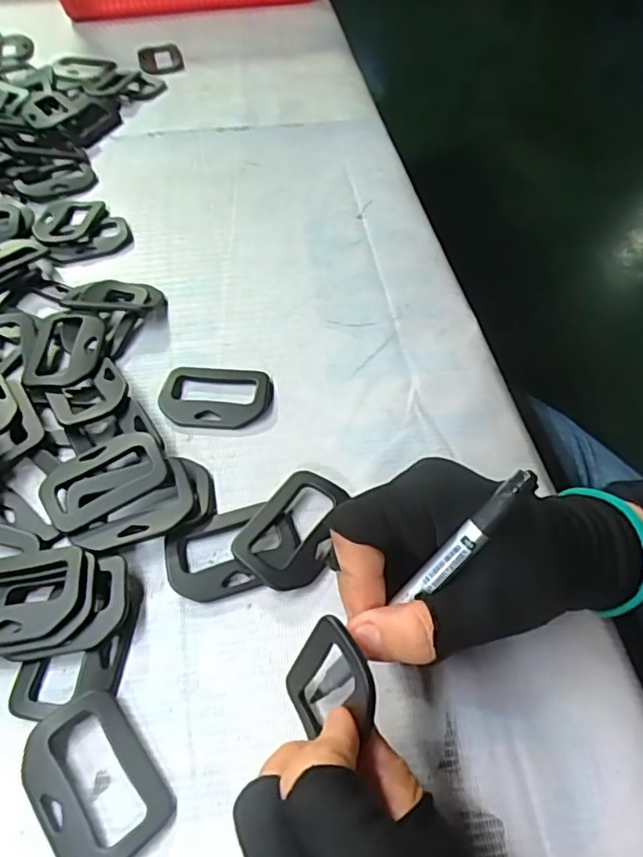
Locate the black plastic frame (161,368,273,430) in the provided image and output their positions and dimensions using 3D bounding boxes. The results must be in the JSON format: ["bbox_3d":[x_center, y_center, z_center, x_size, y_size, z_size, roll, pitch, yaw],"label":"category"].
[{"bbox_3d":[-0.061,-0.019,0.344,0.063,0.005,0.043,0,54,1],"label":"black plastic frame"}]

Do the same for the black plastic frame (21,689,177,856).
[{"bbox_3d":[-0.088,0.135,0.229,0.042,0.009,0.061,-35,60,-22],"label":"black plastic frame"}]

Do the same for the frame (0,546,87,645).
[{"bbox_3d":[-0.137,0.073,0.263,0.066,0.006,0.042,-9,51,-3],"label":"frame"}]

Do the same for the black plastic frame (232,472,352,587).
[{"bbox_3d":[-0.011,0.048,0.289,0.044,0.005,0.060,33,60,25],"label":"black plastic frame"}]

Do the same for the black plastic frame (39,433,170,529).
[{"bbox_3d":[-0.110,0.024,0.300,0.060,0.006,0.040,-29,59,-16],"label":"black plastic frame"}]

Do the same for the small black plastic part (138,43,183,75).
[{"bbox_3d":[-0.160,-0.369,0.598,0.041,0.004,0.065,-12,54,-8],"label":"small black plastic part"}]

